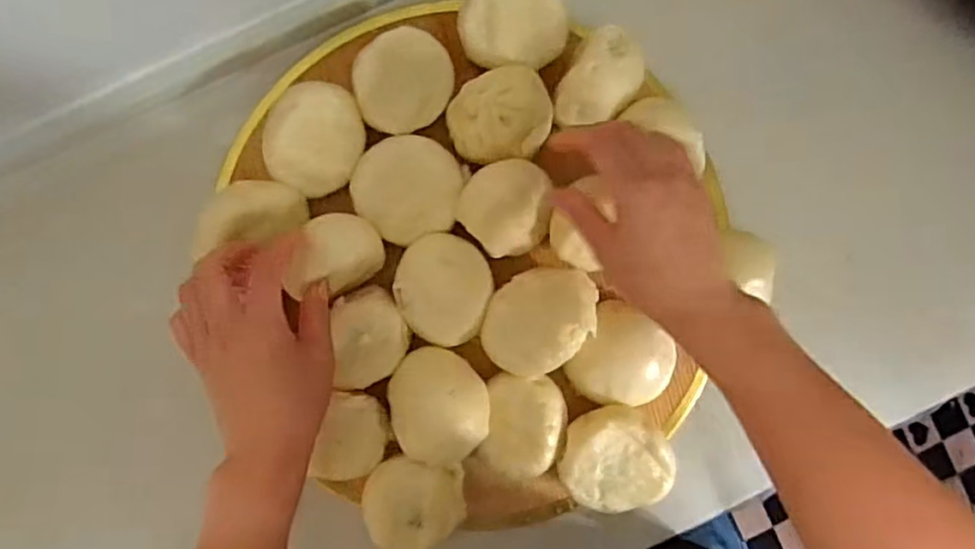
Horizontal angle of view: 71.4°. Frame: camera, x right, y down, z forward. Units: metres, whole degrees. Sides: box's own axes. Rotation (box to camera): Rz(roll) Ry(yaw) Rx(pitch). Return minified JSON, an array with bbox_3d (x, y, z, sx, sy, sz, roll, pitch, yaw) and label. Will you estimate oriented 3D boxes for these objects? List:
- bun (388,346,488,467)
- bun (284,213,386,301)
[{"bbox_3d":[-0.035,0.094,0.496,0.068,0.048,0.073,0,91,-2],"label":"bun"},{"bbox_3d":[-0.104,-0.014,0.472,0.060,0.037,0.054,-7,99,-3],"label":"bun"}]

